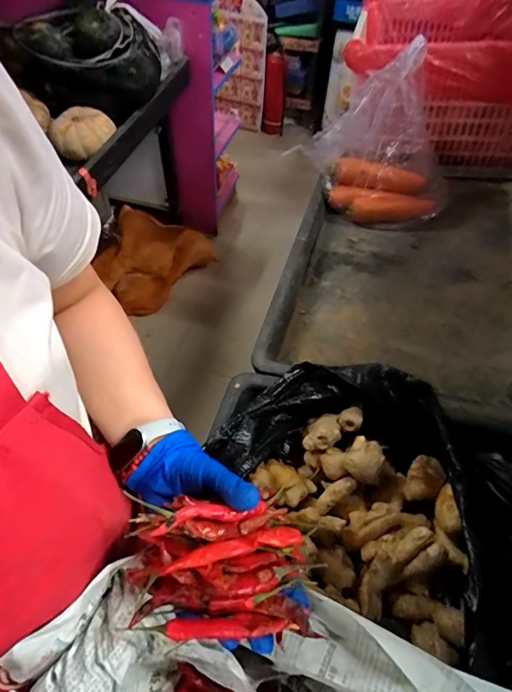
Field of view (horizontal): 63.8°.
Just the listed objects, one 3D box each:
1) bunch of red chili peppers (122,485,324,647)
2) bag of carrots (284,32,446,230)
[{"bbox_3d":[-0.027,0.147,0.273,0.117,0.065,0.077,-3,55,-5],"label":"bunch of red chili peppers"},{"bbox_3d":[0.280,-0.429,0.878,0.308,0.320,0.181,1,54,-3],"label":"bag of carrots"}]

